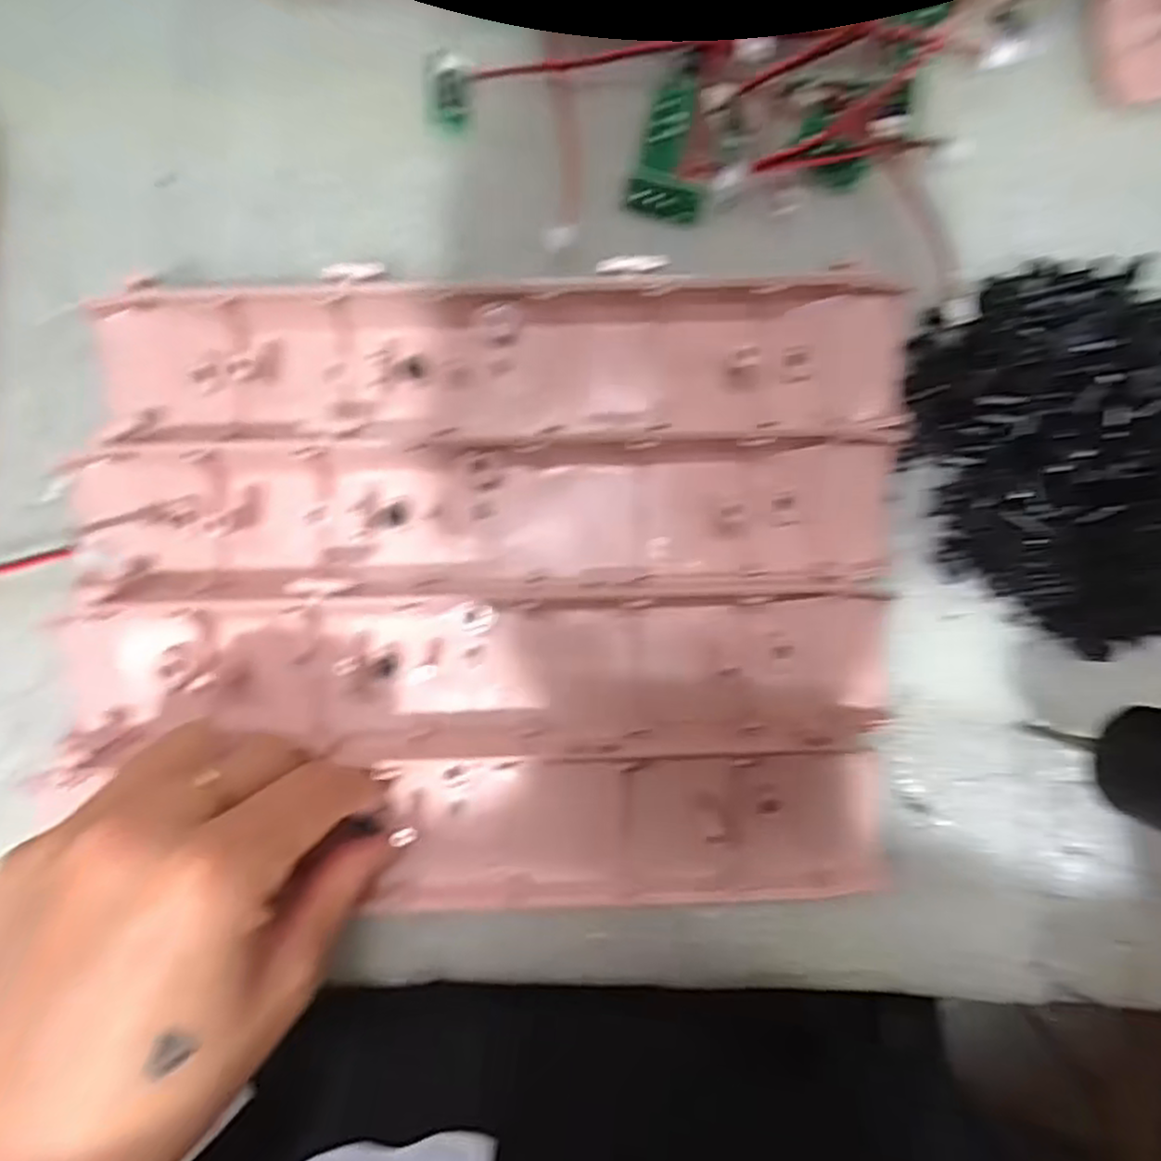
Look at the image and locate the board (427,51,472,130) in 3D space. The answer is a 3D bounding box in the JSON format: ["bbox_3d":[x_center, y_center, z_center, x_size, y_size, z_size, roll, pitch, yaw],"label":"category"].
[{"bbox_3d":[-0.048,-0.181,0.266,0.015,0.009,0.023,1,86,2],"label":"board"}]

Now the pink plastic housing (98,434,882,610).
[{"bbox_3d":[-0.027,-0.021,0.243,0.272,0.024,0.054,0,86,2],"label":"pink plastic housing"}]

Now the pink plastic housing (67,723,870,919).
[{"bbox_3d":[-0.033,0.081,0.239,0.267,0.023,0.053,2,85,0],"label":"pink plastic housing"}]

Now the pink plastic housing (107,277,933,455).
[{"bbox_3d":[-0.027,-0.073,0.248,0.271,0.023,0.058,0,86,2],"label":"pink plastic housing"}]

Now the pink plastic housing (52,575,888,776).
[{"bbox_3d":[-0.037,0.027,0.240,0.277,0.023,0.058,-2,86,2],"label":"pink plastic housing"}]

